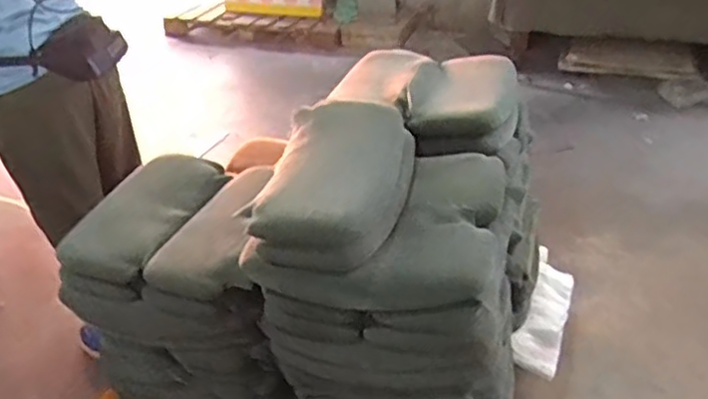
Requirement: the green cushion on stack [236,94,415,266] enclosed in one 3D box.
[{"bbox_3d":[-0.034,-0.061,1.296,0.265,0.108,0.436,6,33,12],"label":"green cushion on stack"}]

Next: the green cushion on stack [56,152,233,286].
[{"bbox_3d":[-0.459,0.009,1.524,0.213,0.090,0.442,12,35,21],"label":"green cushion on stack"}]

